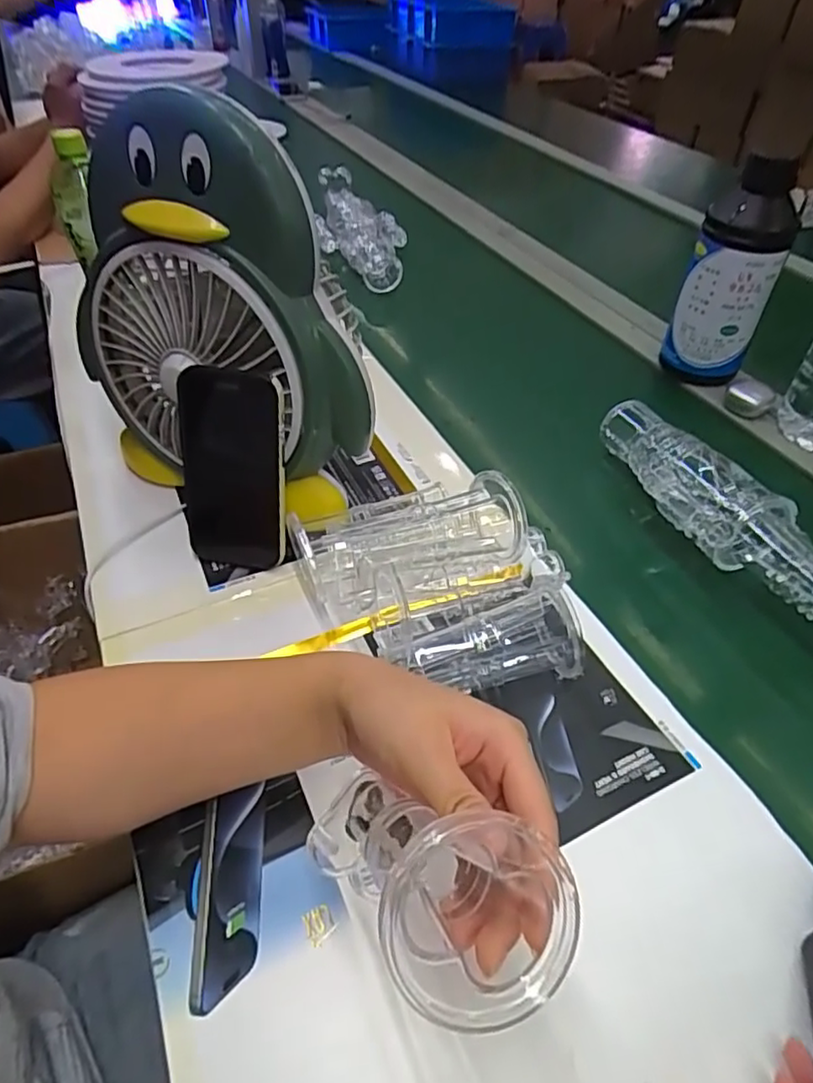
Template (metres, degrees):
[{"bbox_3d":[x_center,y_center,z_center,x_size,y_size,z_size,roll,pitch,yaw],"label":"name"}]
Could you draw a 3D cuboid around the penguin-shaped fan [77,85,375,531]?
[{"bbox_3d":[-0.146,-0.168,0.487,0.250,0.279,0.118,19,48,15],"label":"penguin-shaped fan"}]

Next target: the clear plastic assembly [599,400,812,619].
[{"bbox_3d":[0.256,-0.019,0.506,0.073,0.063,0.290,-20,50,-20],"label":"clear plastic assembly"}]

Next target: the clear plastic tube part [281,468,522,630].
[{"bbox_3d":[0.001,0.011,0.454,0.174,0.078,0.064,-16,47,6],"label":"clear plastic tube part"}]

